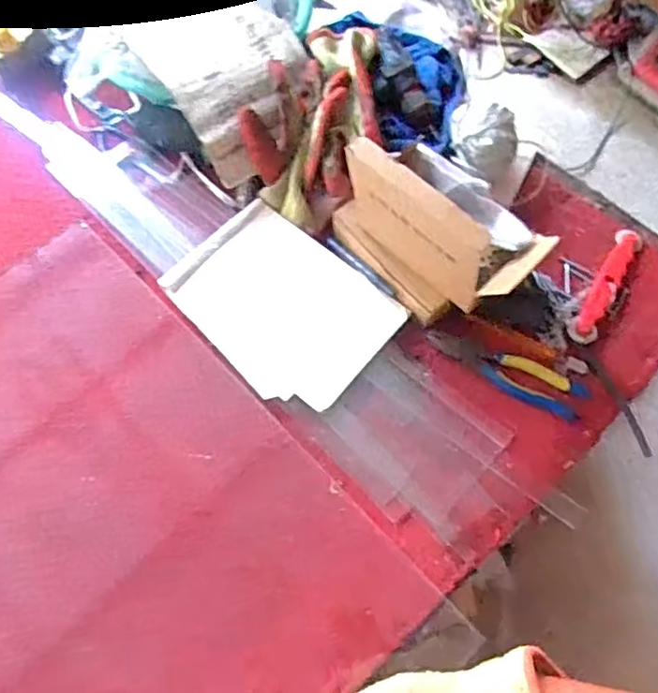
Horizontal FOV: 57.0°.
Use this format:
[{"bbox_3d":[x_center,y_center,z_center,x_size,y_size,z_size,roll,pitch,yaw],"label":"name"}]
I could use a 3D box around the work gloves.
[{"bbox_3d":[-0.007,-0.298,0.807,0.161,0.103,0.261,24,67,10],"label":"work gloves"}]

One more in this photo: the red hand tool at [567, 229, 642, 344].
[{"bbox_3d":[0.349,-0.080,0.760,0.031,0.014,0.186,31,69,13],"label":"red hand tool"}]

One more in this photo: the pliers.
[{"bbox_3d":[0.209,0.030,0.718,0.191,0.020,0.052,21,67,9],"label":"pliers"}]

